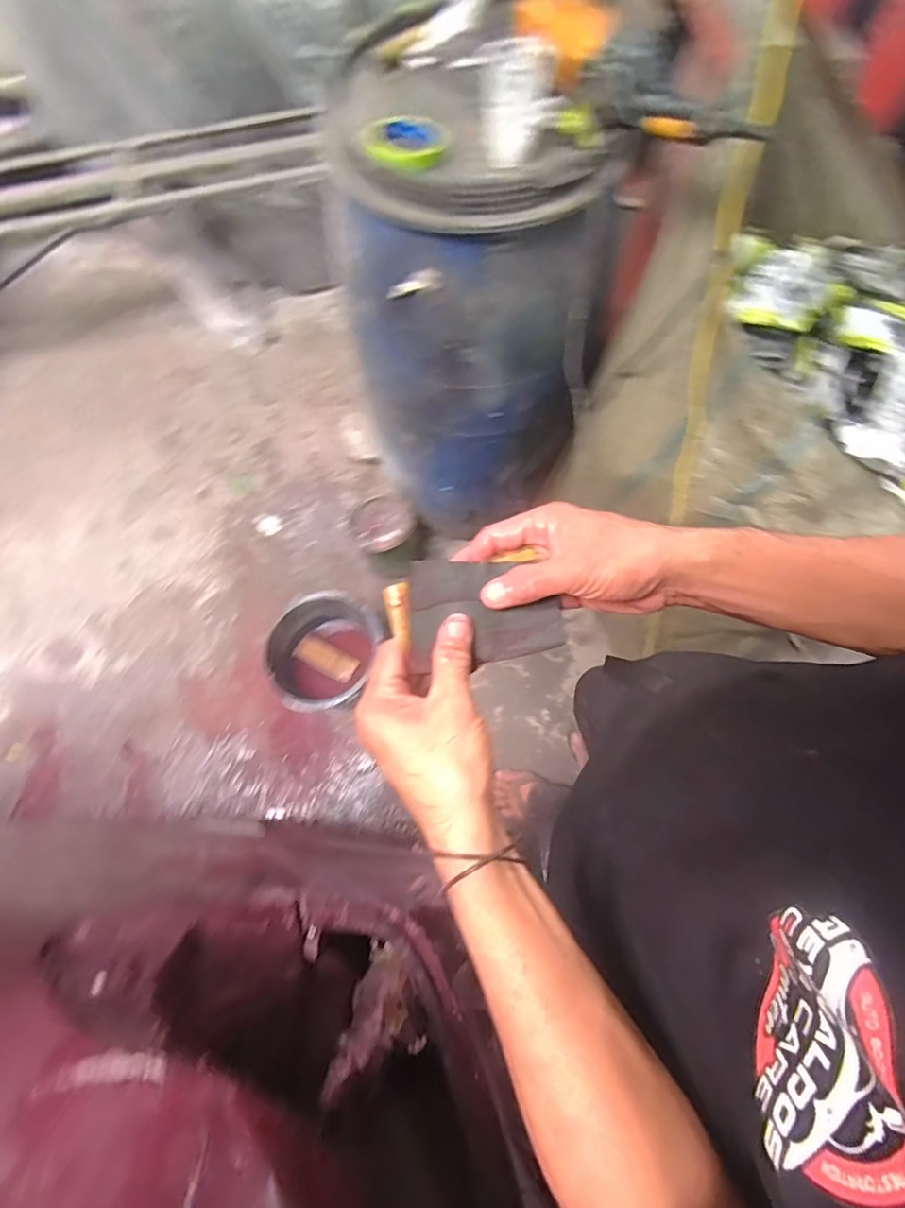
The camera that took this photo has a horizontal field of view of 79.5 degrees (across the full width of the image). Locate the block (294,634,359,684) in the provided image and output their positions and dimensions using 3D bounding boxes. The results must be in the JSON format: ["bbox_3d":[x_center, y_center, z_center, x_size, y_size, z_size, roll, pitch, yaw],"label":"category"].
[{"bbox_3d":[-0.310,0.133,1.347,0.151,0.032,0.073,30,73,-13],"label":"block"}]

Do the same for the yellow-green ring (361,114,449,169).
[{"bbox_3d":[-0.056,-0.589,0.687,0.094,0.028,0.109,13,71,6],"label":"yellow-green ring"}]

